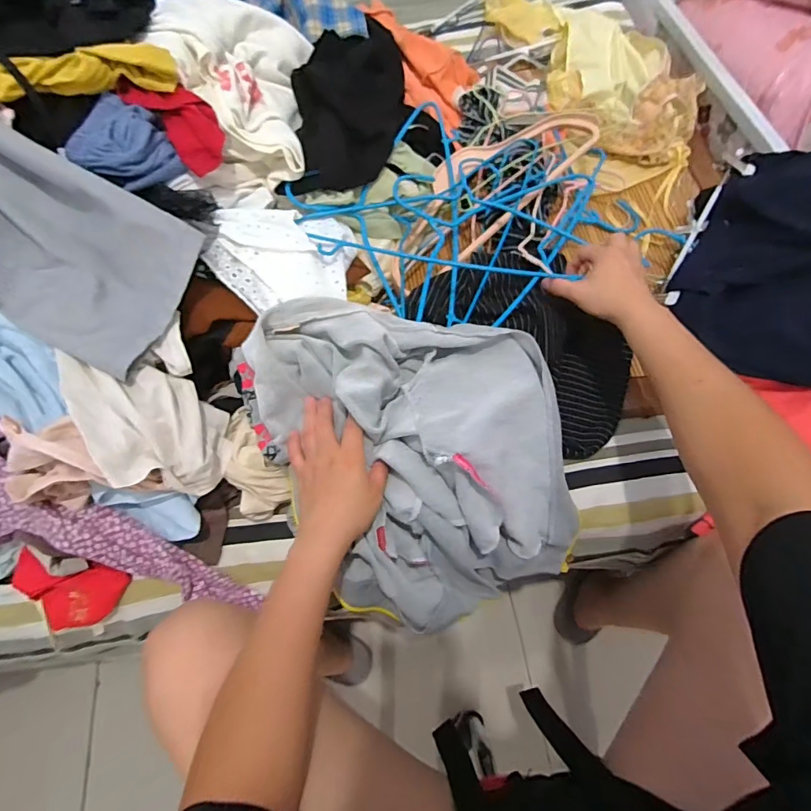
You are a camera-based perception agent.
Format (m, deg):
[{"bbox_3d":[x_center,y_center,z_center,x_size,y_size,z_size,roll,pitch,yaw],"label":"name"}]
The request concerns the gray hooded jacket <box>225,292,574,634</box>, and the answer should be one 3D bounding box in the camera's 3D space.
[{"bbox_3d":[0.022,0.051,0.512,0.310,0.187,0.349,-24,67,-8],"label":"gray hooded jacket"}]

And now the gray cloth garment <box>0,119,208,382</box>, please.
[{"bbox_3d":[-0.373,-0.183,0.438,0.322,0.052,0.183,32,85,-7],"label":"gray cloth garment"}]

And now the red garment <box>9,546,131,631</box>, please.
[{"bbox_3d":[-0.384,0.208,0.489,0.114,0.059,0.072,10,67,7],"label":"red garment"}]

